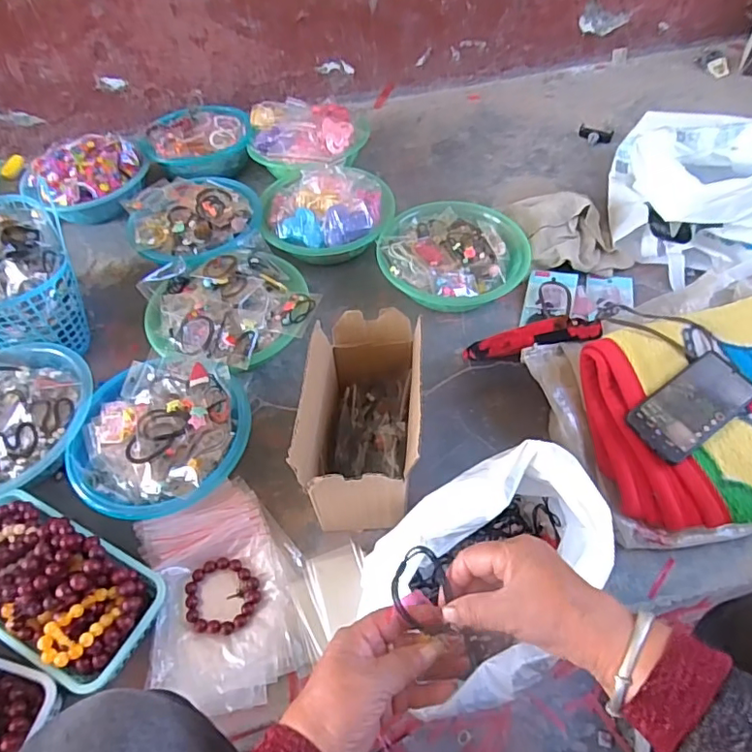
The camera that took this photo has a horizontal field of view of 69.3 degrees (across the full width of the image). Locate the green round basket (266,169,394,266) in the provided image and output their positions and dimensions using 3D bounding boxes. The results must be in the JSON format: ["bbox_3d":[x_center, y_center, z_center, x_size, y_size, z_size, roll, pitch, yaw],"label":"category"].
[{"bbox_3d":[-0.082,-0.286,0.955,0.216,0.083,0.191,-4,53,0],"label":"green round basket"}]

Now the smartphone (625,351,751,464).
[{"bbox_3d":[0.388,0.035,0.665,0.170,0.018,0.079,-30,57,-18],"label":"smartphone"}]

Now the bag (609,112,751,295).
[{"bbox_3d":[0.558,-0.308,0.917,0.267,0.158,0.423,-8,54,-3],"label":"bag"}]

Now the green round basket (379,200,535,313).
[{"bbox_3d":[0.116,-0.195,0.904,0.228,0.085,0.208,-2,53,2],"label":"green round basket"}]

